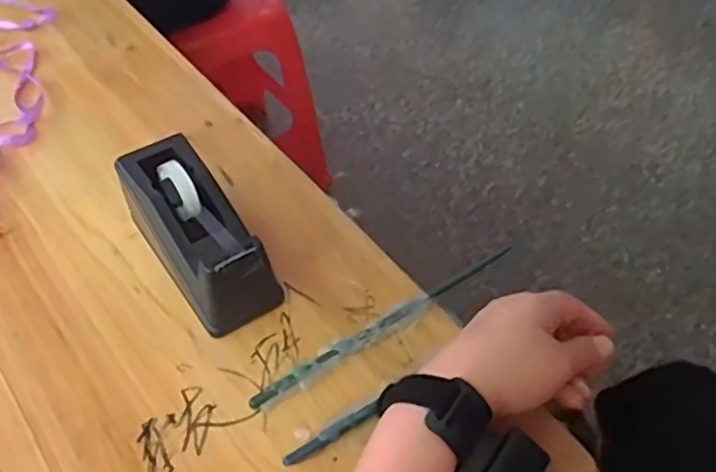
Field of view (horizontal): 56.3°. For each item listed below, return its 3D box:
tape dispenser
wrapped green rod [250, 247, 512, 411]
[{"bbox_3d":[-0.114,-0.004,0.495,0.065,0.074,0.159,-29,54,-21],"label":"tape dispenser"},{"bbox_3d":[0.023,0.059,0.474,0.222,0.011,0.013,-29,54,-23],"label":"wrapped green rod"}]

